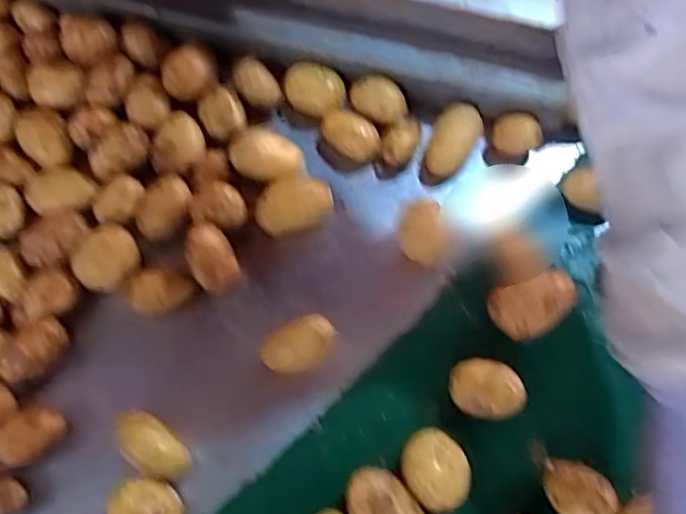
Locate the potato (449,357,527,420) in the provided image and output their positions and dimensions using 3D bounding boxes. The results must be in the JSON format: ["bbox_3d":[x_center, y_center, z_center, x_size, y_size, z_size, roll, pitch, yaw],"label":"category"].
[{"bbox_3d":[0.097,0.091,0.441,0.048,0.029,0.038,12,71,6],"label":"potato"}]

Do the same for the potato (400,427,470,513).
[{"bbox_3d":[0.060,0.140,0.424,0.042,0.035,0.048,-40,74,-11],"label":"potato"}]

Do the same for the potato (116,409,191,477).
[{"bbox_3d":[-0.129,0.128,0.440,0.057,0.027,0.028,35,75,13],"label":"potato"}]

